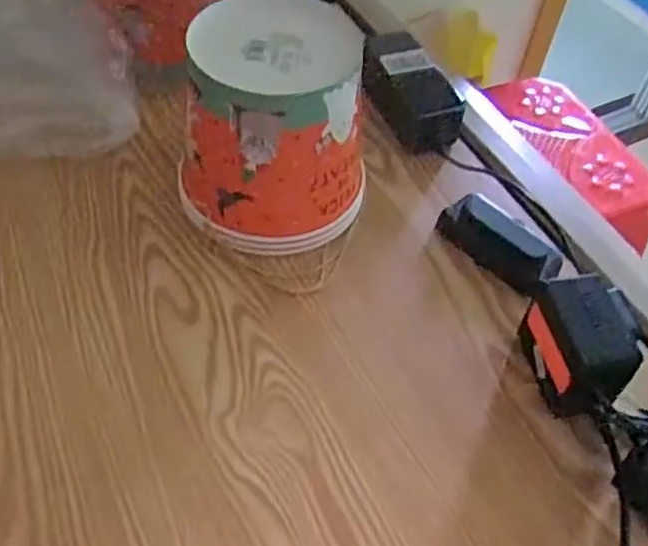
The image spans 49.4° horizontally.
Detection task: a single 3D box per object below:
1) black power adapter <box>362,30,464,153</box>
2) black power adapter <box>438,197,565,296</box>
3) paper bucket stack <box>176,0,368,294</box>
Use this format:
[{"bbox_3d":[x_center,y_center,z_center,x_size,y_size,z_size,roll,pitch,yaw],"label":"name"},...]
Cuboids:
[{"bbox_3d":[0.083,-0.182,0.706,0.059,0.055,0.130,-19,56,-20],"label":"black power adapter"},{"bbox_3d":[0.150,-0.027,0.606,0.046,0.027,0.106,-34,62,-28],"label":"black power adapter"},{"bbox_3d":[-0.036,-0.108,0.564,0.150,0.162,0.133,34,56,19],"label":"paper bucket stack"}]

